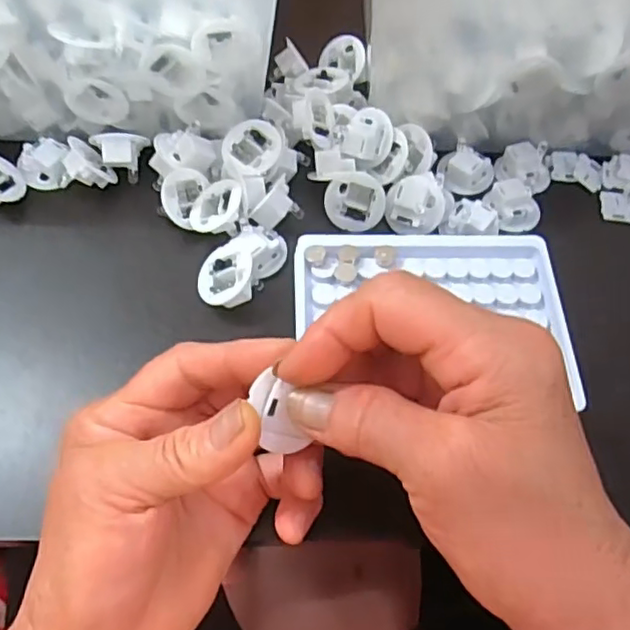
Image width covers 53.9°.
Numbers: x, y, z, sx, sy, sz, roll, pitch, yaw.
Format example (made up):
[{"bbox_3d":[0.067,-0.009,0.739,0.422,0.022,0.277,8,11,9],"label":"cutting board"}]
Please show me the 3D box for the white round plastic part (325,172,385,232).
[{"bbox_3d":[0.022,-0.064,0.347,0.032,0.017,0.031,-9,107,3],"label":"white round plastic part"}]

